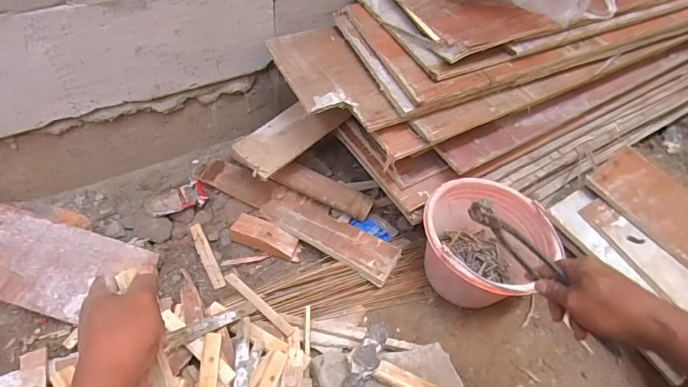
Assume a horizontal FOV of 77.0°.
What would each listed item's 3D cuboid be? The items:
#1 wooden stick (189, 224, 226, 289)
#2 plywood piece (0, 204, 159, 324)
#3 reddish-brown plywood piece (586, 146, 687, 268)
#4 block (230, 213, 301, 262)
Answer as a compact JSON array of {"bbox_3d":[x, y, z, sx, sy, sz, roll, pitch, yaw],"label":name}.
[{"bbox_3d":[-0.278,0.124,0.879,0.026,0.008,0.160,-21,56,-22],"label":"wooden stick"},{"bbox_3d":[-0.526,0.130,0.785,0.293,0.014,0.162,19,54,-5],"label":"plywood piece"},{"bbox_3d":[0.662,0.038,0.867,0.200,0.016,0.317,-29,65,-27],"label":"reddish-brown plywood piece"},{"bbox_3d":[-0.164,0.095,0.921,0.147,0.037,0.057,21,51,11],"label":"block"}]

